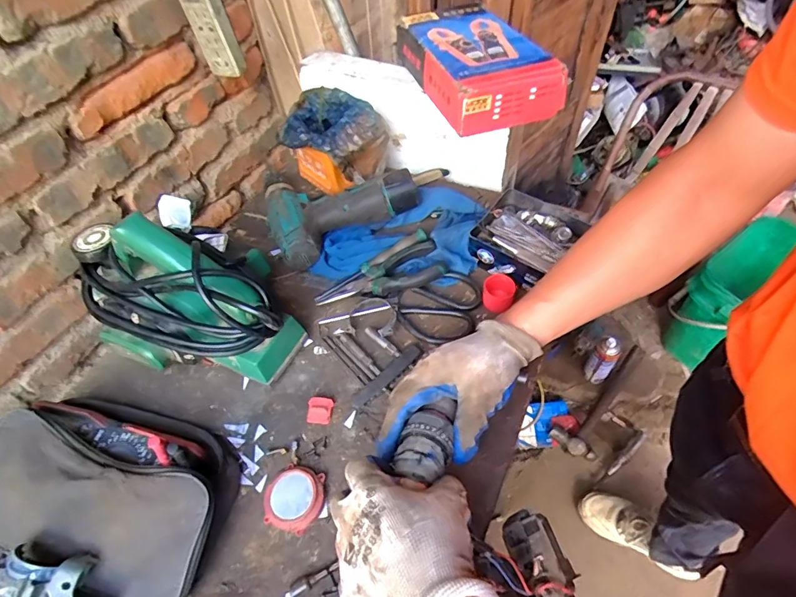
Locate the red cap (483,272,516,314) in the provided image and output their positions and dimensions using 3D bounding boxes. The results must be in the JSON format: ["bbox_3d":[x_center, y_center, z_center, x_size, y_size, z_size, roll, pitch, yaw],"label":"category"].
[{"bbox_3d":[0.119,-0.010,0.530,0.036,0.030,0.040,8,53,11],"label":"red cap"}]

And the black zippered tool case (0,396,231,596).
[{"bbox_3d":[-0.263,0.166,0.406,0.219,0.074,0.148,14,55,15],"label":"black zippered tool case"}]

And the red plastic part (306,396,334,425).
[{"bbox_3d":[-0.082,0.118,0.472,0.025,0.009,0.027,2,52,6],"label":"red plastic part"}]

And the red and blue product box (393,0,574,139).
[{"bbox_3d":[0.096,-0.312,0.594,0.133,0.063,0.247,-21,53,-11],"label":"red and blue product box"}]

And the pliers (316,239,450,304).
[{"bbox_3d":[-0.019,-0.025,0.552,0.155,0.019,0.059,-22,54,-12],"label":"pliers"}]

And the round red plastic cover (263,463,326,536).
[{"bbox_3d":[-0.098,0.186,0.420,0.055,0.018,0.055,-2,52,3],"label":"round red plastic cover"}]

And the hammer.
[{"bbox_3d":[0.616,0.302,1.334,0.134,0.040,0.375,36,90,28],"label":"hammer"}]

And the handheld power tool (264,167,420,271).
[{"bbox_3d":[-0.092,-0.144,0.623,0.193,0.056,0.159,-26,54,-15],"label":"handheld power tool"}]

